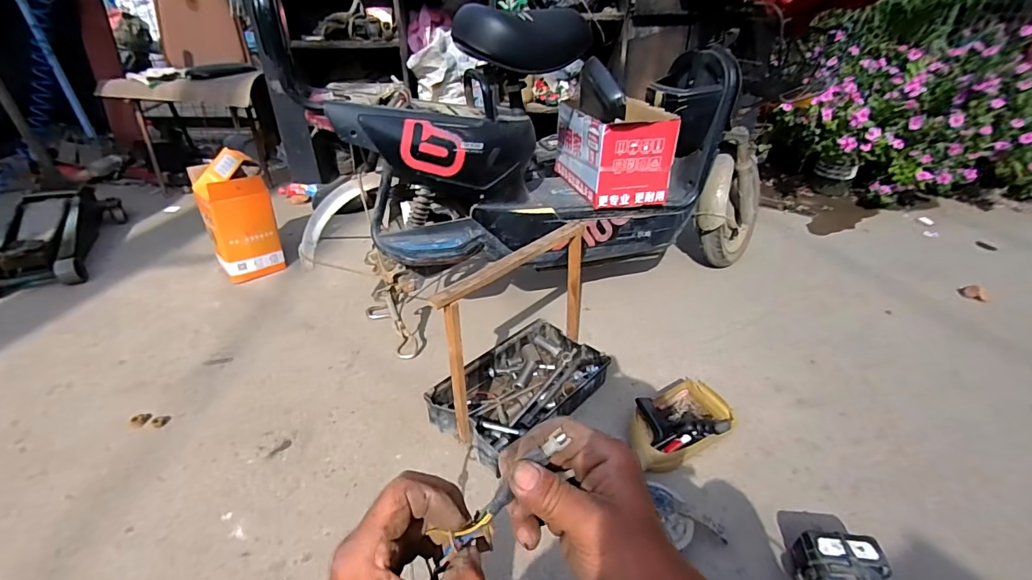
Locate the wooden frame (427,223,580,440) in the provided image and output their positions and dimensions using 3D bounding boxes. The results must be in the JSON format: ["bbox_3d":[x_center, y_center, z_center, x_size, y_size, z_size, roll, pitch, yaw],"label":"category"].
[{"bbox_3d":[0.006,0.074,0.959,0.058,0.338,0.409,30,43,32],"label":"wooden frame"}]

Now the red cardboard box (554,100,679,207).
[{"bbox_3d":[0.239,-0.355,1.155,0.189,0.197,0.281,-9,35,-16],"label":"red cardboard box"}]

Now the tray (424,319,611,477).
[{"bbox_3d":[0.009,0.220,1.033,0.228,0.074,0.381,29,42,36],"label":"tray"}]

